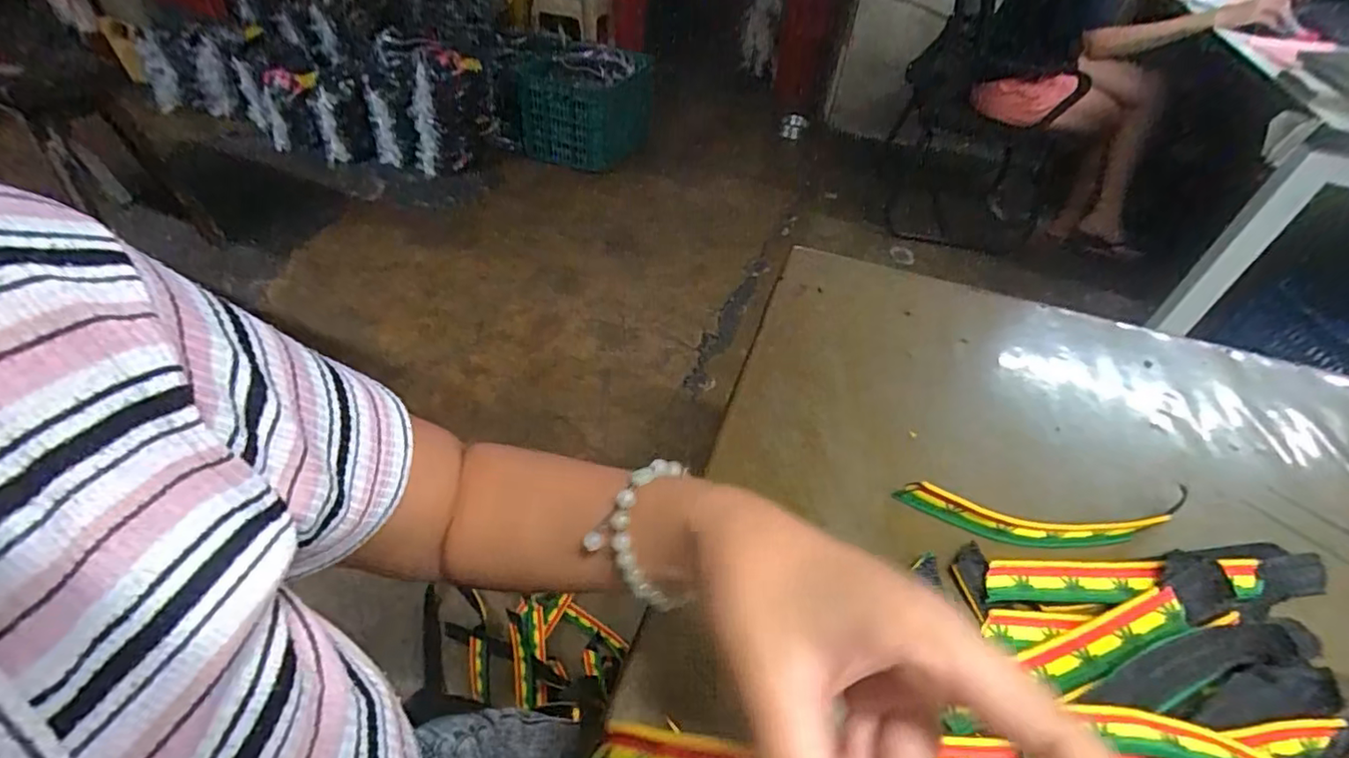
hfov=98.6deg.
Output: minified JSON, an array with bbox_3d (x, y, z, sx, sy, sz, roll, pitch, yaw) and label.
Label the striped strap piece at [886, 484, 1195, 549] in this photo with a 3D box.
[{"bbox_3d":[0.248,0.092,0.388,0.190,0.025,0.035,2,46,-3],"label":"striped strap piece"}]

